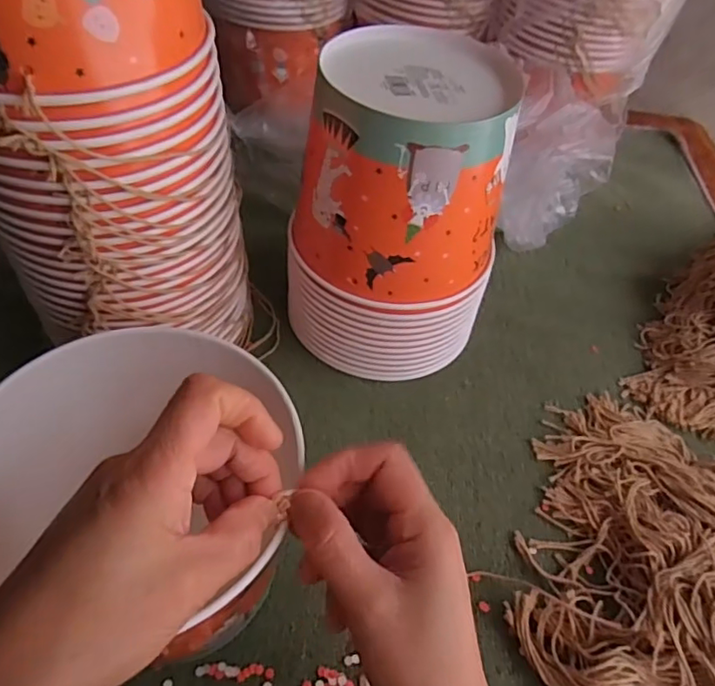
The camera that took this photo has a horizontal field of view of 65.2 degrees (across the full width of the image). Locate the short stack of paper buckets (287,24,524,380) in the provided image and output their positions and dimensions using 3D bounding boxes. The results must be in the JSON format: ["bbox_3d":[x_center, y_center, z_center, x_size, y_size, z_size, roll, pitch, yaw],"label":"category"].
[{"bbox_3d":[0.035,-0.090,0.439,0.144,0.233,0.150,23,53,14],"label":"short stack of paper buckets"}]

